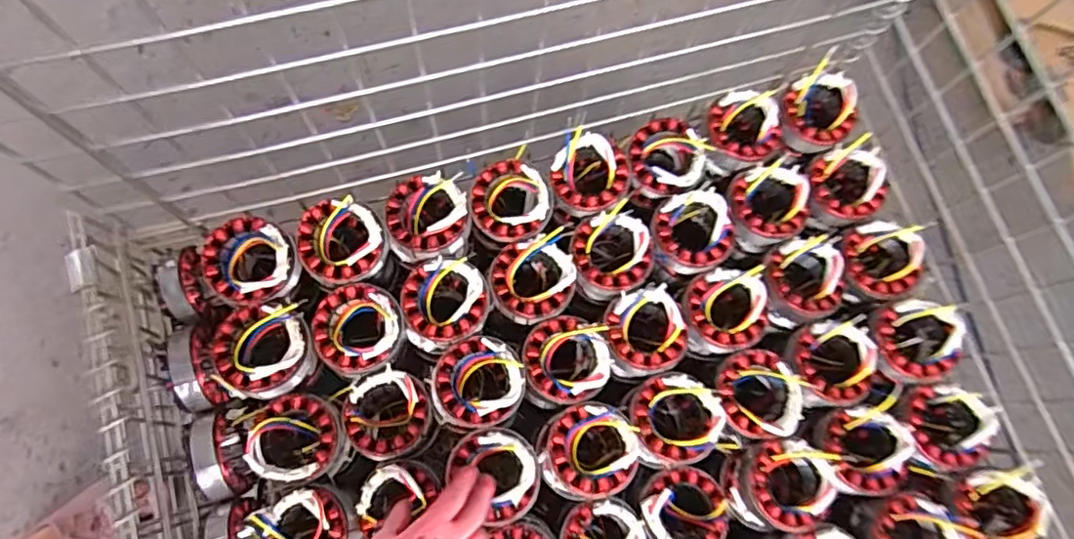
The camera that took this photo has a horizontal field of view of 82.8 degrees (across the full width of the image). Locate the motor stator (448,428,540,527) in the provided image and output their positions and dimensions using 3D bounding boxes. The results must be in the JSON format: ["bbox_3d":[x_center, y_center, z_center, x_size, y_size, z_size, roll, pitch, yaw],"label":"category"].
[{"bbox_3d":[-0.035,0.192,0.576,0.074,0.028,0.086,-40,82,-8],"label":"motor stator"}]

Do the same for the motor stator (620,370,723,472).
[{"bbox_3d":[0.136,0.151,0.612,0.088,0.057,0.089,1,76,-5],"label":"motor stator"}]

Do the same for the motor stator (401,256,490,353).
[{"bbox_3d":[-0.093,0.034,0.623,0.087,0.055,0.088,-6,77,-7],"label":"motor stator"}]

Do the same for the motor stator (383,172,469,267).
[{"bbox_3d":[-0.115,-0.050,0.642,0.084,0.067,0.088,-7,77,-7],"label":"motor stator"}]

